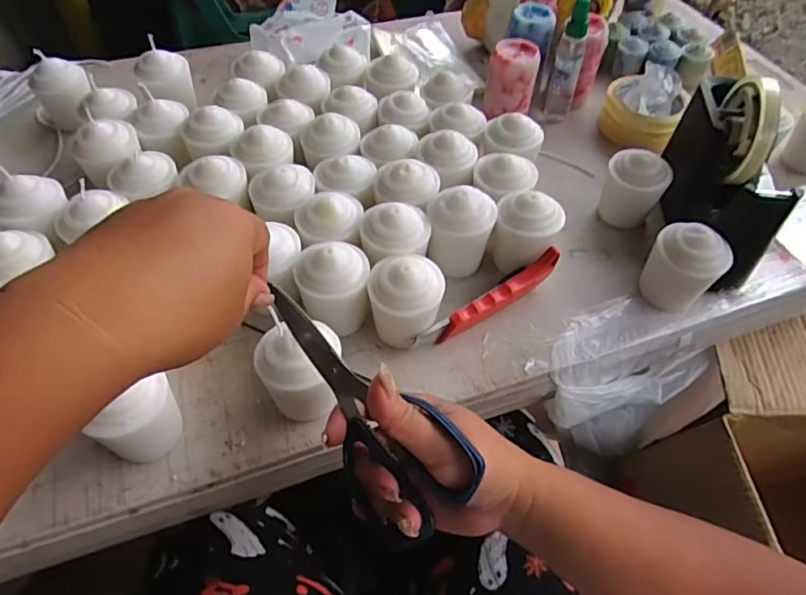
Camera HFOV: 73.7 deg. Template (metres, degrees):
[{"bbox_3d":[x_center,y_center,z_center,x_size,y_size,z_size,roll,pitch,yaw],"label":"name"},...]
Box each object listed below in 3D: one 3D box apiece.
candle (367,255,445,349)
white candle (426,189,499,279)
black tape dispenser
[{"bbox_3d":[0.002,0.003,0.417,0.057,0.066,0.055,0,53,-2],"label":"candle"},{"bbox_3d":[0.049,-0.052,0.459,0.057,0.067,0.053,-1,53,-2],"label":"white candle"},{"bbox_3d":[0.277,-0.113,0.475,0.065,0.122,0.185,-4,53,-5],"label":"black tape dispenser"}]

